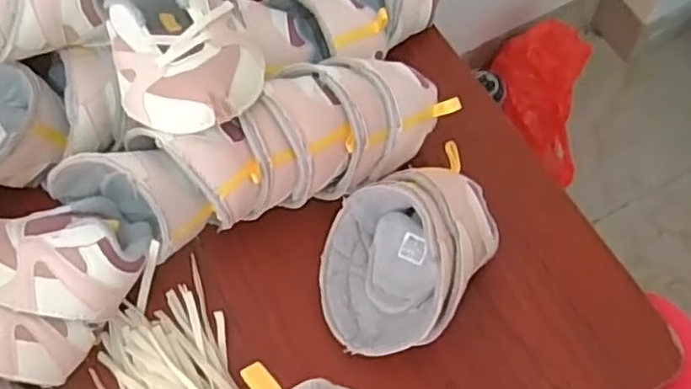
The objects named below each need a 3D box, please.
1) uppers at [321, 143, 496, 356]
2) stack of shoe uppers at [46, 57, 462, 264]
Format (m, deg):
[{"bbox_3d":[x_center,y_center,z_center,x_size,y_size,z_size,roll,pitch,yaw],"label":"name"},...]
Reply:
[{"bbox_3d":[0.046,0.043,0.492,0.132,0.080,0.130,-11,65,-3],"label":"uppers"},{"bbox_3d":[-0.067,-0.027,0.510,0.292,0.108,0.085,-20,65,-6],"label":"stack of shoe uppers"}]

